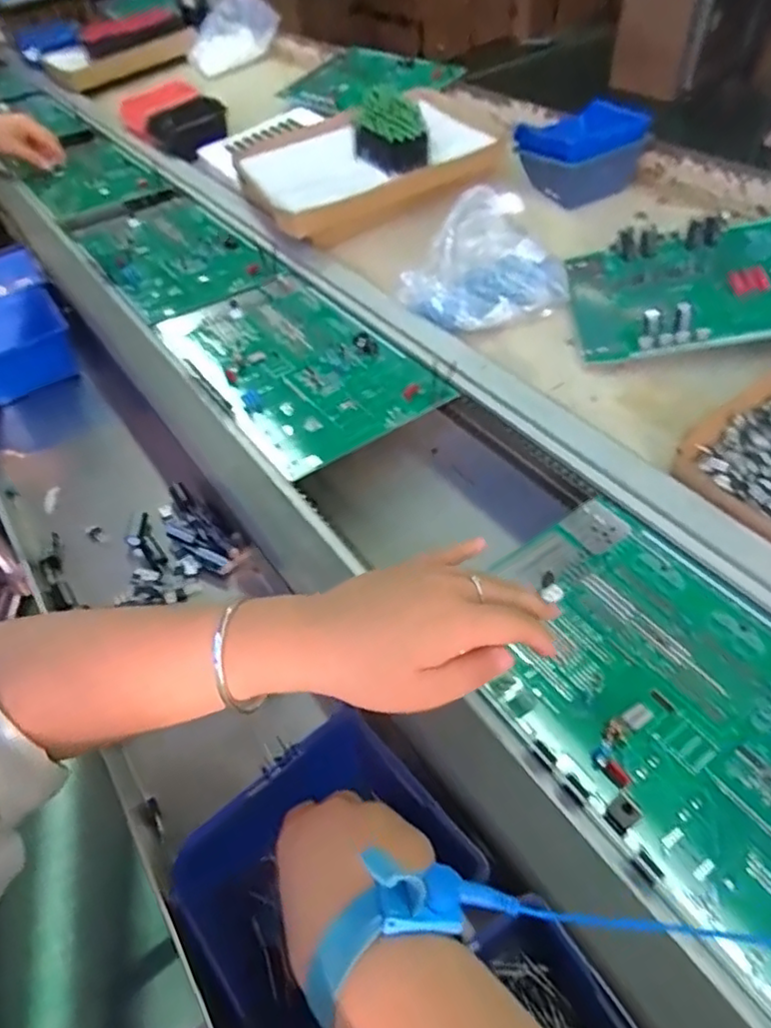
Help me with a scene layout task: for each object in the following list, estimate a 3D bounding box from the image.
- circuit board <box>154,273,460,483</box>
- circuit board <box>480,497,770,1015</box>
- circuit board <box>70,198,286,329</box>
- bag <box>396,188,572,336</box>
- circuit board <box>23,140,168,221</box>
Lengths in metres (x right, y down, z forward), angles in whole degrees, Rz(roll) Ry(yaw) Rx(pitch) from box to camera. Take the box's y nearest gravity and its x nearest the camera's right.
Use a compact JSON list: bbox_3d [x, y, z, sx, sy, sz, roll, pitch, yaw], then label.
[{"bbox_3d":[-0.100,-0.162,0.634,0.178,0.017,0.318,-28,51,-20],"label":"circuit board"},{"bbox_3d":[0.183,0.121,0.364,0.178,0.016,0.304,-29,51,-21],"label":"circuit board"},{"bbox_3d":[-0.293,-0.356,0.816,0.170,0.020,0.328,-29,51,-21],"label":"circuit board"},{"bbox_3d":[0.107,-0.257,0.633,0.151,0.089,0.112,-28,51,-21],"label":"bag"},{"bbox_3d":[-0.522,-0.580,1.057,0.163,0.030,0.345,-35,53,-15],"label":"circuit board"}]

